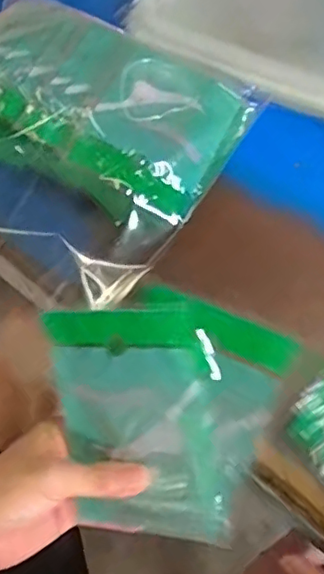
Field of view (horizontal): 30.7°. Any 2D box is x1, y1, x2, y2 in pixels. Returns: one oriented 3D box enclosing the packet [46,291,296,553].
[{"bbox_3d":[0.002,0.084,0.379,0.151,0.033,0.160,-1,100,14],"label":"packet"}]

